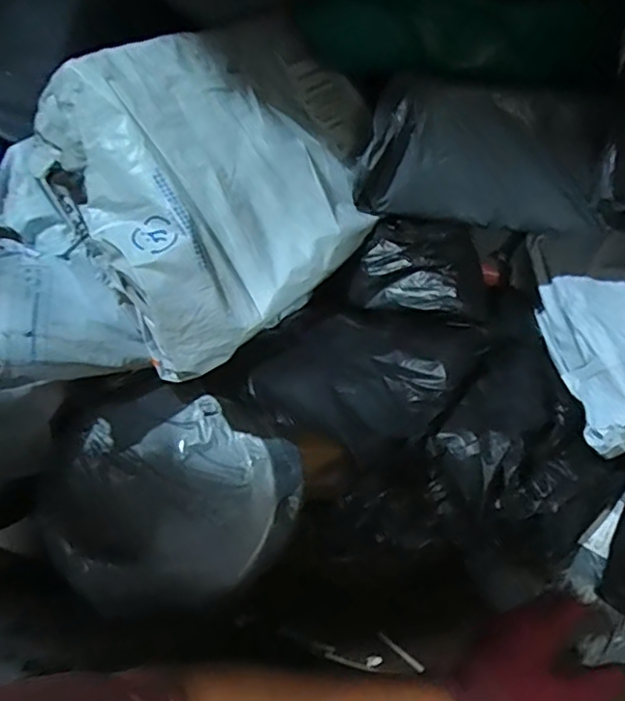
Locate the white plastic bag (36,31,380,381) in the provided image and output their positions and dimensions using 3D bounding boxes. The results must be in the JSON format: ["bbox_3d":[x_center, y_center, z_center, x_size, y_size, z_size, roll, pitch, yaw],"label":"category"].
[{"bbox_3d":[-0.097,-0.147,0.552,0.264,0.260,0.135,-37,13,-33],"label":"white plastic bag"}]

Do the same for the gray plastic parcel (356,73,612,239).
[{"bbox_3d":[0.159,-0.177,0.547,0.228,0.117,0.045,5,44,5],"label":"gray plastic parcel"}]

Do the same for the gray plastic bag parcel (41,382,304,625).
[{"bbox_3d":[-0.148,0.163,0.637,0.250,0.113,0.224,27,79,19],"label":"gray plastic bag parcel"}]

